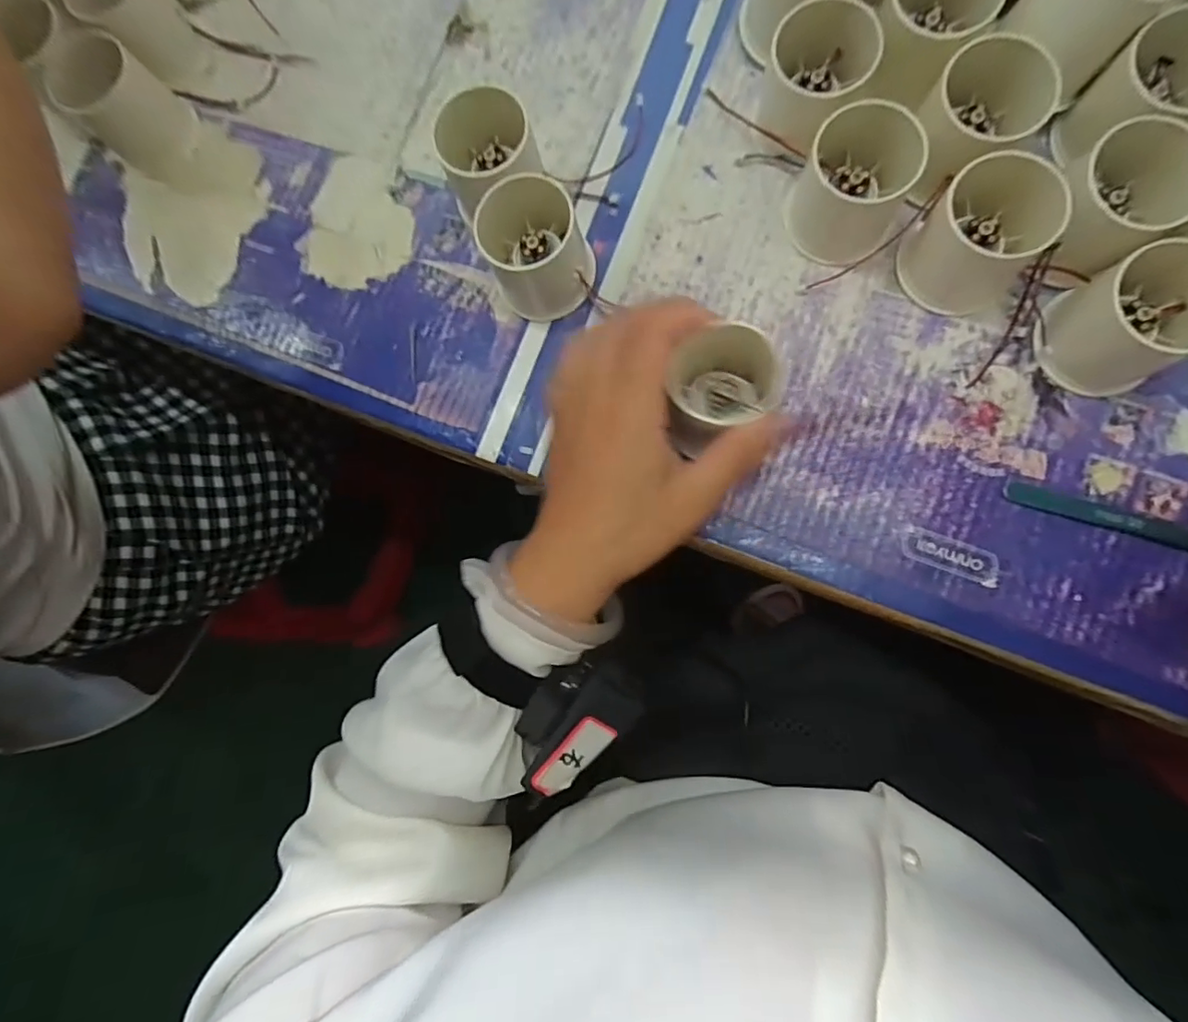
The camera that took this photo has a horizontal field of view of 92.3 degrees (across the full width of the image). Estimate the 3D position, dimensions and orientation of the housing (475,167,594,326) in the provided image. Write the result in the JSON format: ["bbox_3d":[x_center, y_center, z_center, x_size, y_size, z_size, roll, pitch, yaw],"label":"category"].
[{"bbox_3d":[-0.032,-0.143,0.306,0.055,0.047,0.067,-24,82,5],"label":"housing"}]

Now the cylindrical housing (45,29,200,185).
[{"bbox_3d":[-0.277,-0.240,0.339,0.043,0.053,0.051,44,91,9],"label":"cylindrical housing"}]

